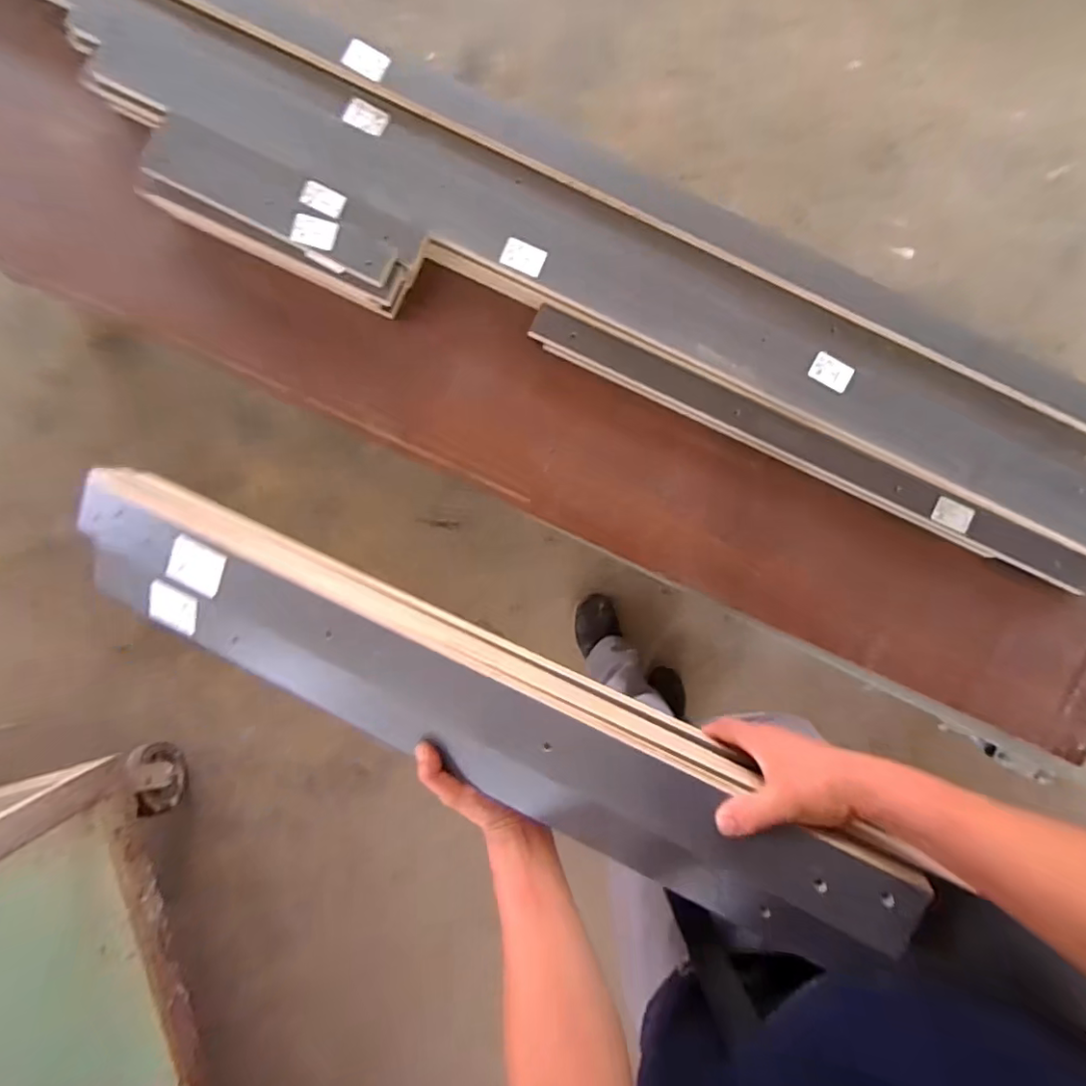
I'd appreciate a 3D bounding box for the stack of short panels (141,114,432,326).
[{"bbox_3d":[-0.398,-0.498,0.851,0.431,0.081,0.134,24,92,-1],"label":"stack of short panels"}]

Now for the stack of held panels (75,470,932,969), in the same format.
[{"bbox_3d":[-0.110,0.139,0.503,0.812,0.056,0.143,24,97,11],"label":"stack of held panels"}]

